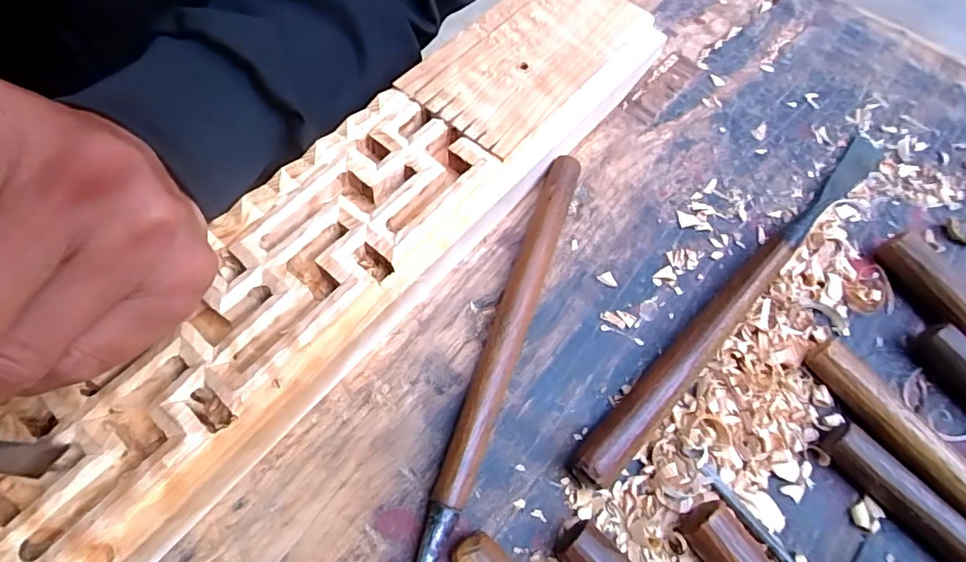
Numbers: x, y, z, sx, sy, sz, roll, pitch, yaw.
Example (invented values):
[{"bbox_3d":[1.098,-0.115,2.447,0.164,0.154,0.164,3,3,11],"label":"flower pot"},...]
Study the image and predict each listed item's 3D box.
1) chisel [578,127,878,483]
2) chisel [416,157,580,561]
[{"bbox_3d":[0.131,-0.002,0.245,0.259,0.018,0.017,-41,72,-20],"label":"chisel"},{"bbox_3d":[0.004,0.046,0.215,0.018,0.016,0.239,18,64,6],"label":"chisel"}]

